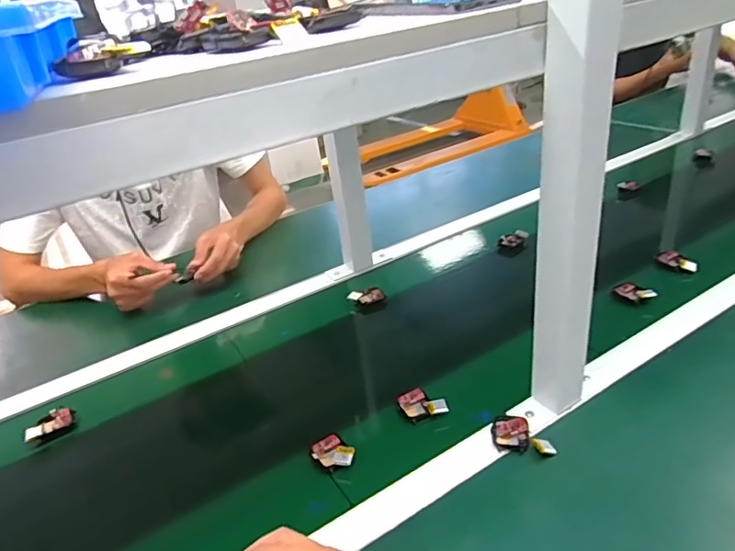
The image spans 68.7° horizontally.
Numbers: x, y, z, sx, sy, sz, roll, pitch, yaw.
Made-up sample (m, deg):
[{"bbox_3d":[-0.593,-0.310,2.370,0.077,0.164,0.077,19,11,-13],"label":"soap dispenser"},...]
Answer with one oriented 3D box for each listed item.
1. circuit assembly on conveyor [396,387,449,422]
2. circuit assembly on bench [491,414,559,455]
[{"bbox_3d":[0.065,0.151,0.643,0.055,0.014,0.043,-9,30,-2],"label":"circuit assembly on conveyor"},{"bbox_3d":[0.158,0.171,0.575,0.046,0.009,0.071,-18,32,-18],"label":"circuit assembly on bench"}]

